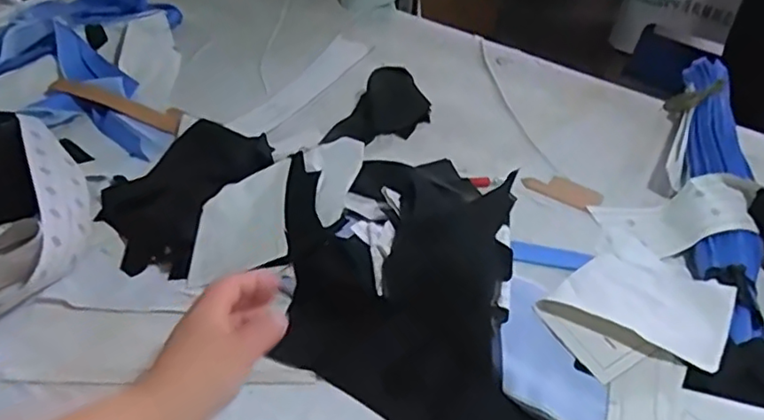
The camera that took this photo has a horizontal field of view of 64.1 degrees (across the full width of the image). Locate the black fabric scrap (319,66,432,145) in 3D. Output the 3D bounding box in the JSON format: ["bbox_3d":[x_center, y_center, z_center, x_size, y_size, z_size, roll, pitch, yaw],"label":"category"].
[{"bbox_3d":[0.005,-0.123,0.740,0.089,0.038,0.134,22,44,18],"label":"black fabric scrap"}]

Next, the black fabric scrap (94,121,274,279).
[{"bbox_3d":[-0.197,-0.024,0.603,0.136,0.042,0.193,23,44,18],"label":"black fabric scrap"}]

